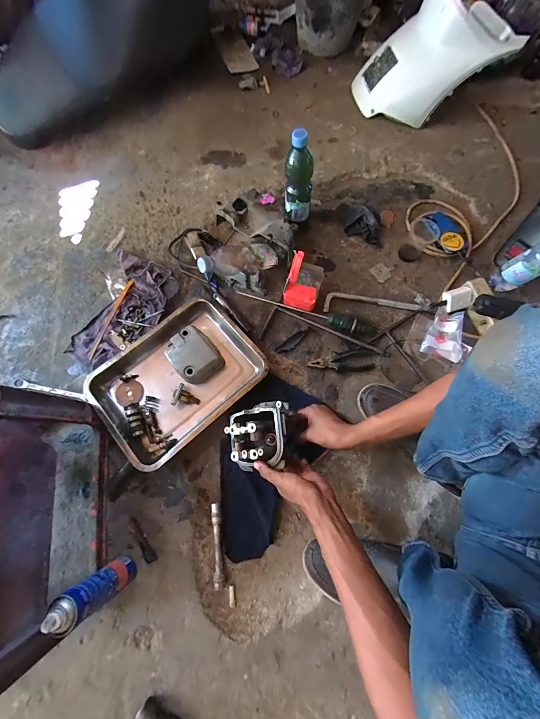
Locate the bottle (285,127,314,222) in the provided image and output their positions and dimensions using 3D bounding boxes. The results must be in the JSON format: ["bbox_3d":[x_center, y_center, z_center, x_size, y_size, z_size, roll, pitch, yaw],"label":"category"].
[{"bbox_3d":[0.067,-0.421,0.684,0.067,0.216,0.058,4,74,7],"label":"bottle"}]

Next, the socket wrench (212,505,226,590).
[{"bbox_3d":[-0.105,0.368,0.568,0.019,0.019,0.144,-7,73,-2],"label":"socket wrench"}]

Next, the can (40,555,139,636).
[{"bbox_3d":[-0.295,0.392,0.485,0.052,0.174,0.054,-33,76,-10],"label":"can"}]

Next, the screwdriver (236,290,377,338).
[{"bbox_3d":[0.087,-0.119,0.701,0.355,0.029,0.039,16,73,5],"label":"screwdriver"}]

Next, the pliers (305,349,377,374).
[{"bbox_3d":[0.169,0.004,0.677,0.152,0.019,0.057,0,73,0],"label":"pliers"}]

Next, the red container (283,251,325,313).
[{"bbox_3d":[0.078,-0.178,0.664,0.077,0.148,0.077,16,73,5],"label":"red container"}]

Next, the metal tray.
[{"bbox_3d":[-0.210,0.038,0.650,0.351,0.053,0.270,-40,77,-11],"label":"metal tray"}]

